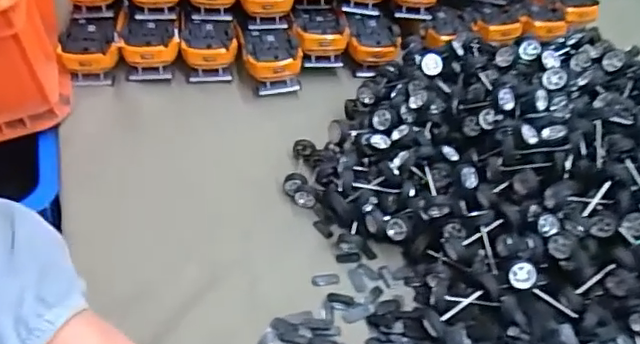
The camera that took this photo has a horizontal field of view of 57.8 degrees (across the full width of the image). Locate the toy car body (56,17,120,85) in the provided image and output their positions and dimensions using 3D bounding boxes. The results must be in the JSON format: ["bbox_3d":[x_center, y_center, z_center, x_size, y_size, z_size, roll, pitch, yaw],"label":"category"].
[{"bbox_3d":[-0.225,-0.118,0.573,0.054,0.042,0.070,-12,45,-14],"label":"toy car body"}]

